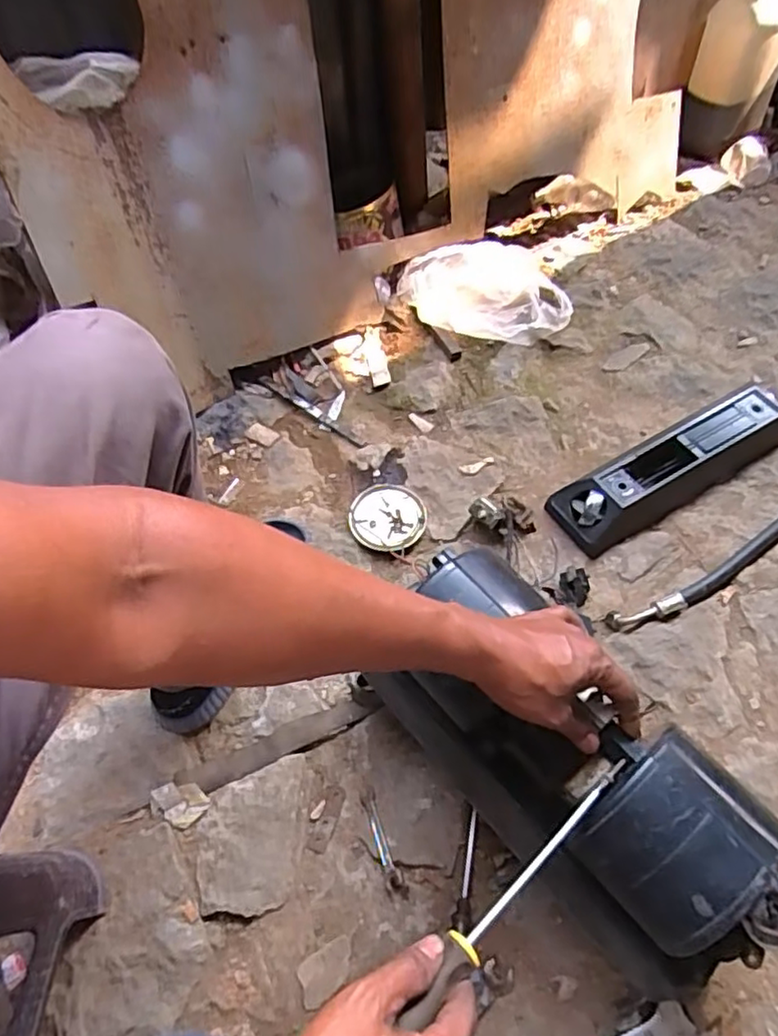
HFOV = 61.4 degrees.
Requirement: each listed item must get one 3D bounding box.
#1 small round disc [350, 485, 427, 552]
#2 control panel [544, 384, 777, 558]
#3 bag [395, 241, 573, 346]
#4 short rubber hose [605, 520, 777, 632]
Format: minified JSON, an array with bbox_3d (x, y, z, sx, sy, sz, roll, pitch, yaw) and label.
[{"bbox_3d":[-0.003,-0.004,0.919,0.104,0.022,0.094,-8,58,-1],"label":"small round disc"},{"bbox_3d":[0.404,-0.083,0.920,0.379,0.065,0.104,-28,60,-13],"label":"control panel"},{"bbox_3d":[0.160,-0.376,1.097,0.282,0.104,0.137,1,58,5],"label":"bag"},{"bbox_3d":[0.492,0.016,0.875,0.496,0.029,0.055,-32,61,-15],"label":"short rubber hose"}]

